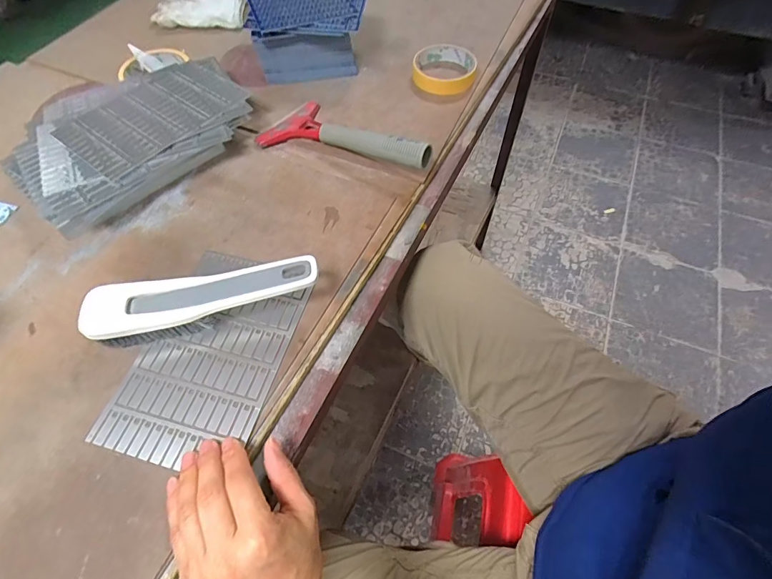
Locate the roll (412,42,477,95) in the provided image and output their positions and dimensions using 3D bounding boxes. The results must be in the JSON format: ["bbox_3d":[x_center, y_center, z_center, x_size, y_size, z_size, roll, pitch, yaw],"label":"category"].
[{"bbox_3d":[0.079,-0.304,0.553,0.082,0.023,0.092,5,59,3],"label":"roll"}]

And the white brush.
[{"bbox_3d":[-0.154,0.014,0.352,0.196,0.042,0.052,-7,59,-4],"label":"white brush"}]

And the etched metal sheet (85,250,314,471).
[{"bbox_3d":[-0.149,0.053,0.353,0.120,0.005,0.187,13,59,10],"label":"etched metal sheet"}]

